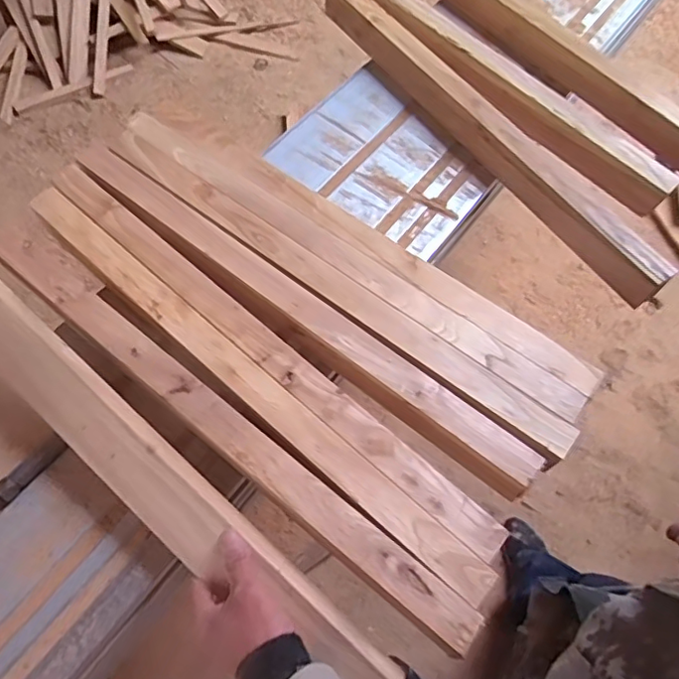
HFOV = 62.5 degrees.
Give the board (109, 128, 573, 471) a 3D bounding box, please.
[{"bbox_3d":[-0.028,-0.083,0.680,0.683,0.027,0.046,35,67,18],"label":"board"}]

